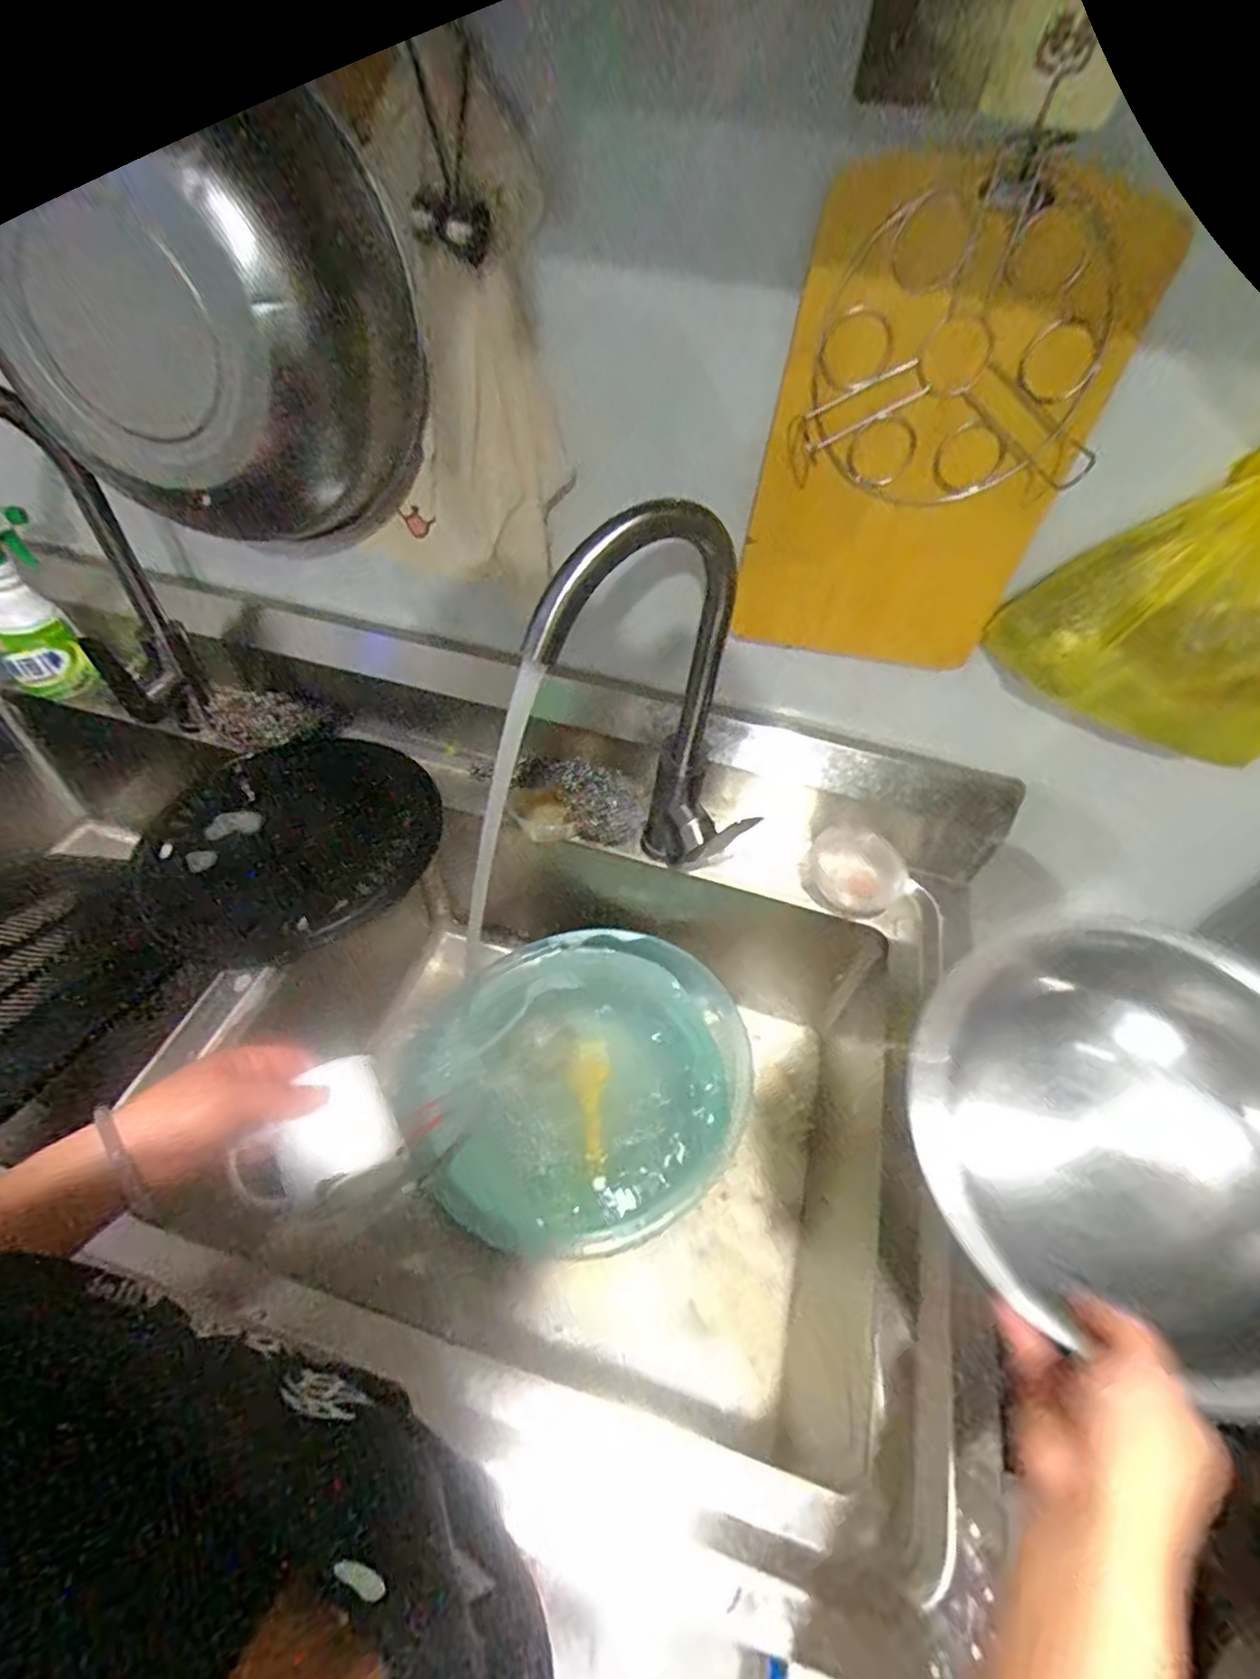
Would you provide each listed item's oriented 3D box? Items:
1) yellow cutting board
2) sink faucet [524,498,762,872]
[{"bbox_3d":[0.185,-0.243,0.438,0.184,0.277,0.014,11,43,2],"label":"yellow cutting board"},{"bbox_3d":[0.026,-0.070,0.504,0.192,0.334,0.087,-34,60,-29],"label":"sink faucet"}]

